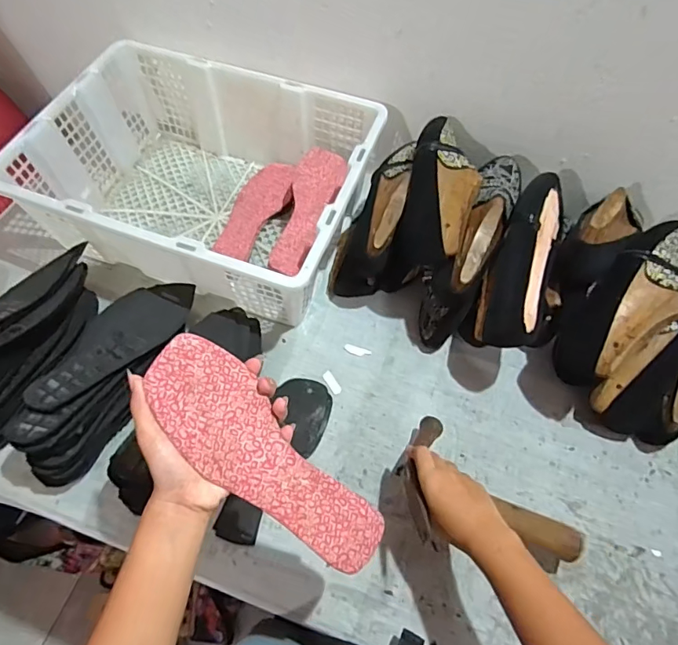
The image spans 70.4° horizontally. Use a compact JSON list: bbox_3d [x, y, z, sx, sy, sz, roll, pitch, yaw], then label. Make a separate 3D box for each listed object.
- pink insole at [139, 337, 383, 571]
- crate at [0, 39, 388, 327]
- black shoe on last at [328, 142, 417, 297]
[{"bbox_3d":[-0.062,0.110,0.398,0.234,0.006,0.075,44,67,-1],"label":"pink insole"},{"bbox_3d":[-0.206,-0.217,0.749,0.475,0.170,0.348,18,61,9],"label":"crate"},{"bbox_3d":[0.057,-0.164,0.733,0.082,0.154,0.248,14,61,7],"label":"black shoe on last"}]

